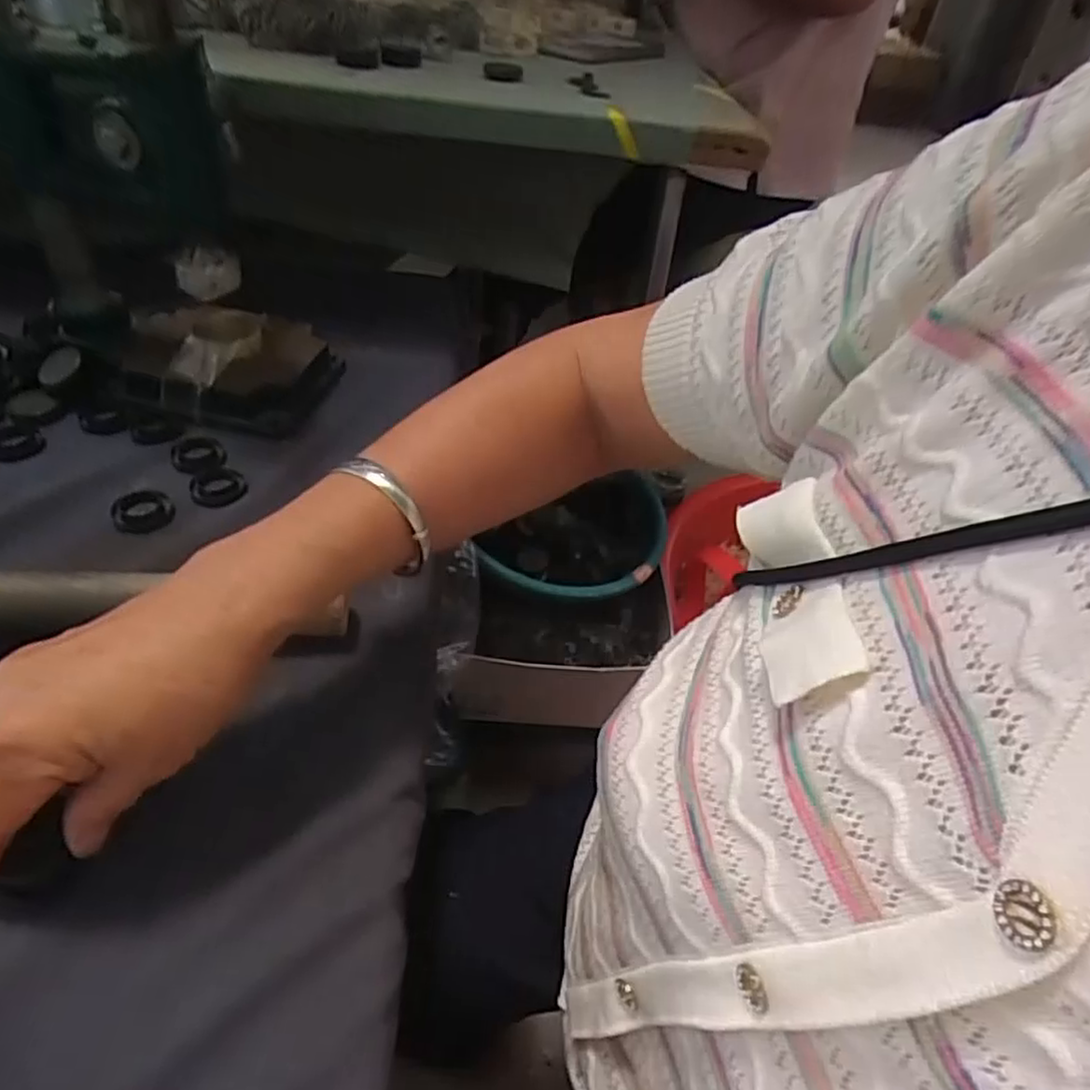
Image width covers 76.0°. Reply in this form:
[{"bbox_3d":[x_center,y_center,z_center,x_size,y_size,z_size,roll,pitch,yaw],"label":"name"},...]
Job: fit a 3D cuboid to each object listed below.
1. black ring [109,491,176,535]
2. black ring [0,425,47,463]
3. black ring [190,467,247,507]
[{"bbox_3d":[-0.245,-0.022,0.424,0.034,0.009,0.034,5,42,-4],"label":"black ring"},{"bbox_3d":[-0.348,-0.067,0.458,0.034,0.005,0.037,5,42,-4],"label":"black ring"},{"bbox_3d":[-0.207,-0.037,0.442,0.033,0.008,0.033,5,42,-4],"label":"black ring"}]

